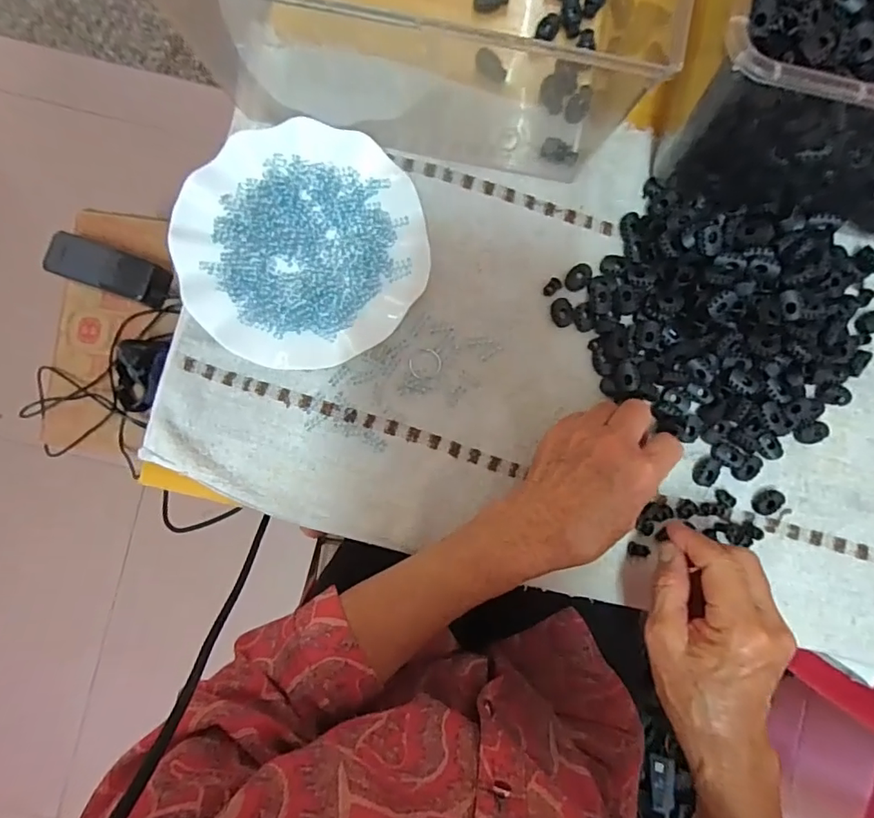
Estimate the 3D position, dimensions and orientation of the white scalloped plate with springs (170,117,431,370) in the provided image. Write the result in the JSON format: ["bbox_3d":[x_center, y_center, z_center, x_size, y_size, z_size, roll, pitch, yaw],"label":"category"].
[{"bbox_3d":[-0.101,-0.124,0.391,0.175,0.035,0.179,0,88,0],"label":"white scalloped plate with springs"}]

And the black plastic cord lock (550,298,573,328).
[{"bbox_3d":[0.098,-0.075,0.398,0.017,0.004,0.022,1,88,0],"label":"black plastic cord lock"}]

